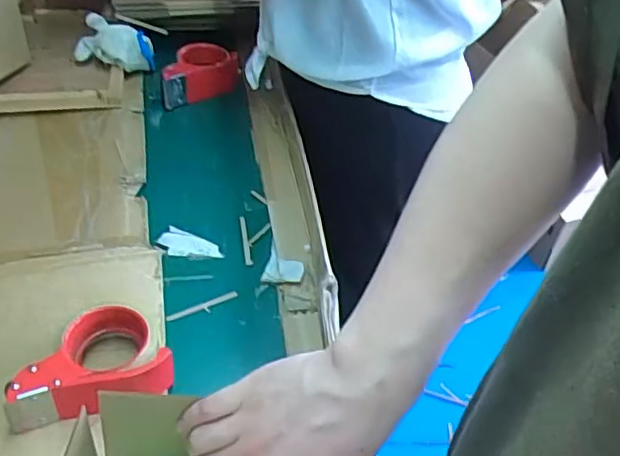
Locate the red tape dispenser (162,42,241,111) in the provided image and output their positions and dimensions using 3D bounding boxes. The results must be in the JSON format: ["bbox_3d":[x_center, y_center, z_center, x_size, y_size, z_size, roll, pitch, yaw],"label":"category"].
[{"bbox_3d":[-0.184,-0.253,1.001,0.133,0.057,0.089,-18,48,-21],"label":"red tape dispenser"}]

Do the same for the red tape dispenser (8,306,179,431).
[{"bbox_3d":[-0.213,0.129,0.598,0.150,0.059,0.094,-9,46,-14],"label":"red tape dispenser"}]

